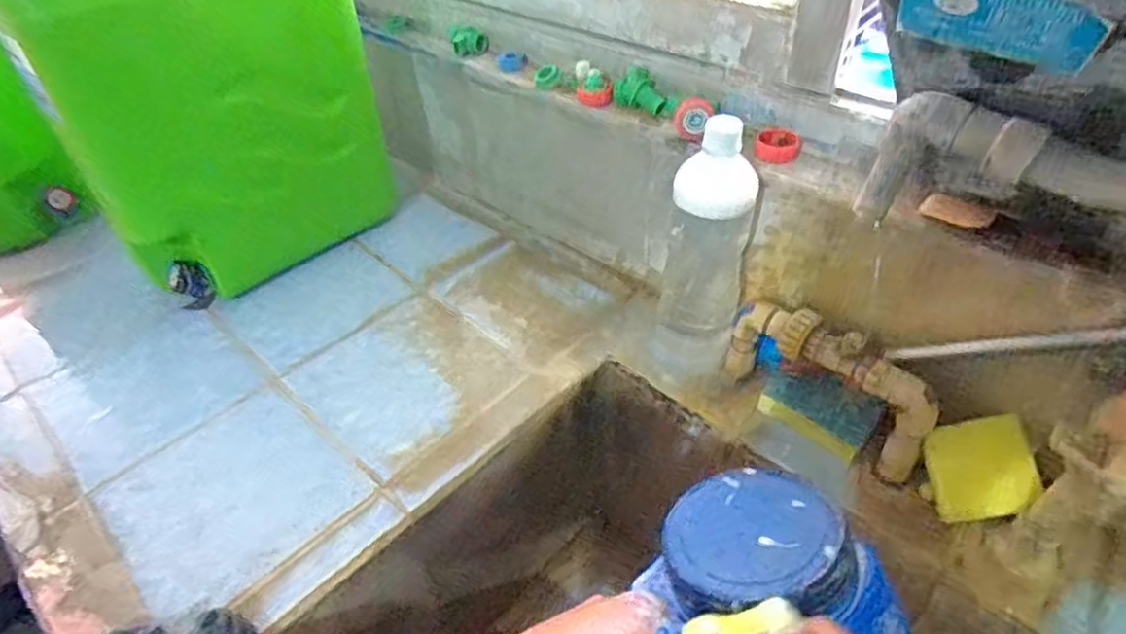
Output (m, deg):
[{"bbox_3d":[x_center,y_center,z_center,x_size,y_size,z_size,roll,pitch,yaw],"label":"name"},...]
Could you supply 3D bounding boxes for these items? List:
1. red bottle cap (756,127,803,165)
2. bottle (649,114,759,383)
[{"bbox_3d":[0.201,-0.159,0.614,0.039,0.016,0.045,14,46,20],"label":"red bottle cap"},{"bbox_3d":[0.134,-0.054,0.628,0.083,0.264,0.062,9,44,14],"label":"bottle"}]

